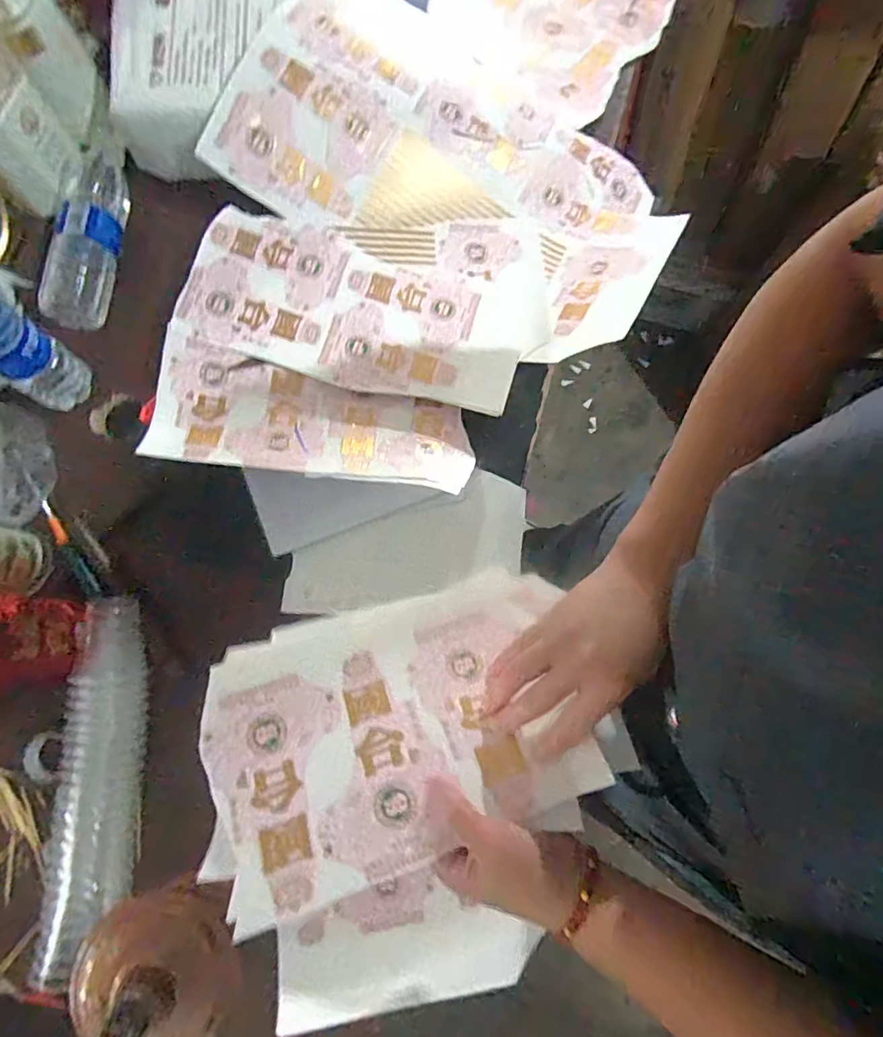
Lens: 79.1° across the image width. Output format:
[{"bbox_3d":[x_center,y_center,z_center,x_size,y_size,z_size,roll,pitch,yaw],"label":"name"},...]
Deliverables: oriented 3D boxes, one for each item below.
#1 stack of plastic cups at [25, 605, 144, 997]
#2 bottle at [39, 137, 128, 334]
[{"bbox_3d":[-0.300,0.227,0.478,0.062,0.062,0.303,-3,76,0],"label":"stack of plastic cups"},{"bbox_3d":[-0.387,-0.316,0.590,0.057,0.055,0.213,6,76,3],"label":"bottle"}]

